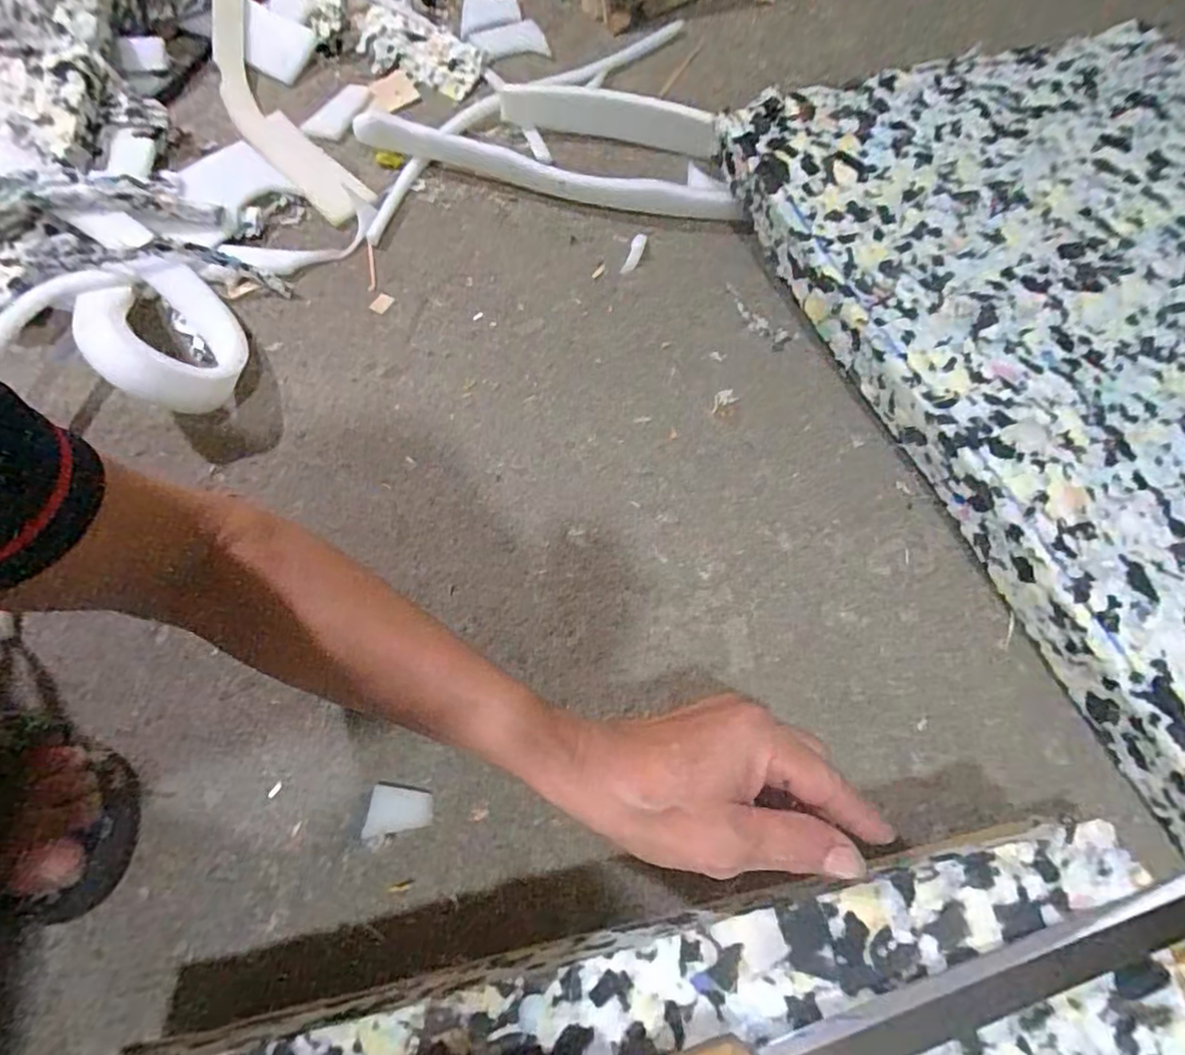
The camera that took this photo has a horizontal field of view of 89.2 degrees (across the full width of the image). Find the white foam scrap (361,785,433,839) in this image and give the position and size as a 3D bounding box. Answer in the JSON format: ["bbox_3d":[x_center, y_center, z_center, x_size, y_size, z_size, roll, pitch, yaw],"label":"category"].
[{"bbox_3d":[-0.124,0.185,0.388,0.040,0.012,0.030,5,66,6],"label":"white foam scrap"}]

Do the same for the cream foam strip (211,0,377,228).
[{"bbox_3d":[-0.379,-0.523,0.681,0.116,0.082,0.498,-24,67,-7],"label":"cream foam strip"}]

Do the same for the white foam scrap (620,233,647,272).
[{"bbox_3d":[0.041,-0.266,0.584,0.013,0.004,0.052,17,68,11],"label":"white foam scrap"}]

